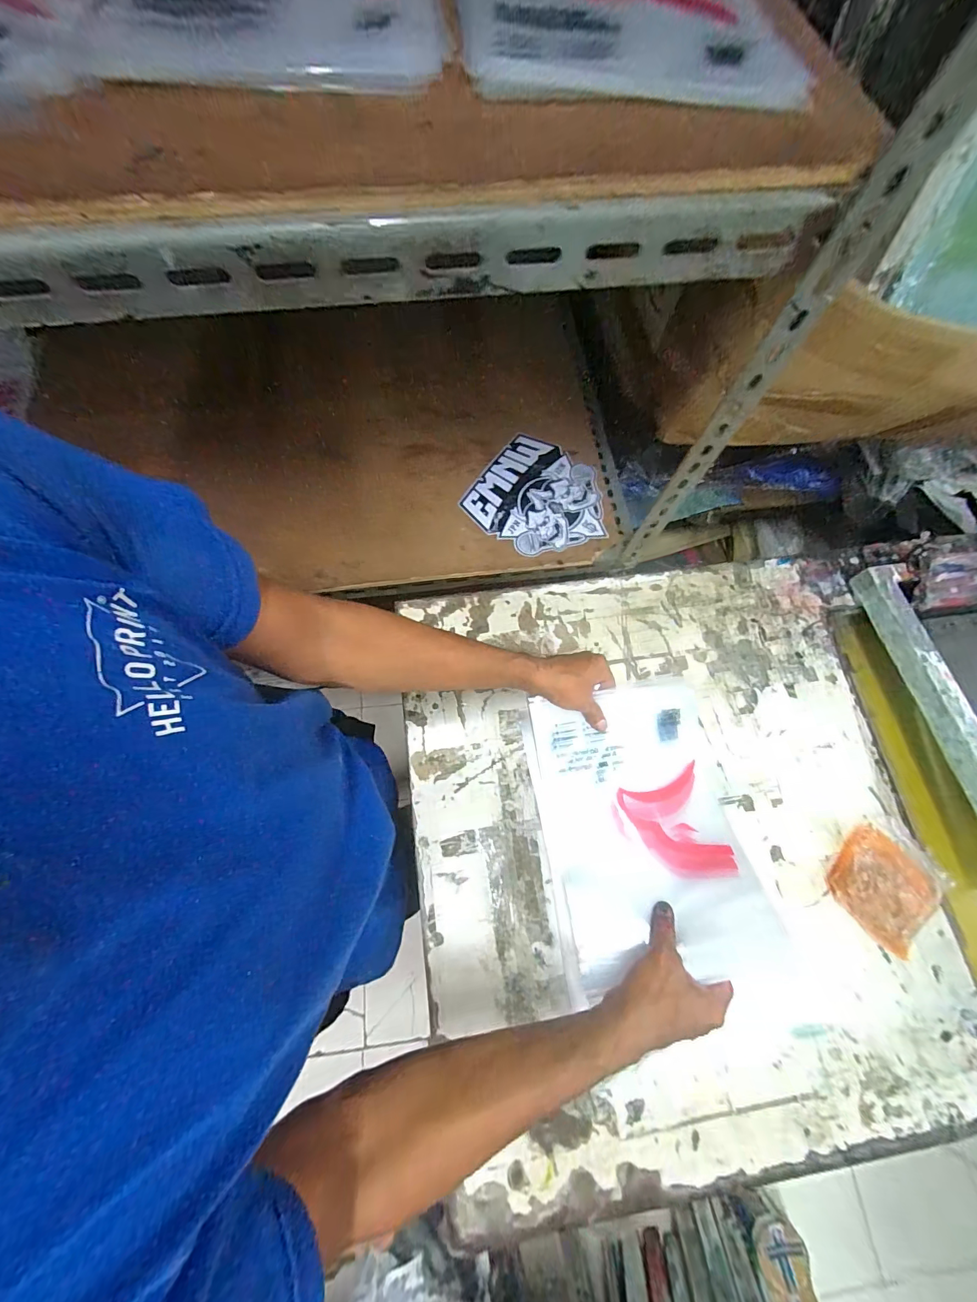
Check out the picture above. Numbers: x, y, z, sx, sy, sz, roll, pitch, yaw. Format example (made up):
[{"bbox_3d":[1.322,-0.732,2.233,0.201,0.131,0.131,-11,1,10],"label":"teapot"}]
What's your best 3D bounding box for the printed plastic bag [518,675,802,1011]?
[{"bbox_3d":[0.171,0.187,0.489,0.212,0.048,0.302,-11,60,8],"label":"printed plastic bag"}]

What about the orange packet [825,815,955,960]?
[{"bbox_3d":[0.491,0.280,0.517,0.130,0.029,0.105,-43,77,-13],"label":"orange packet"}]

